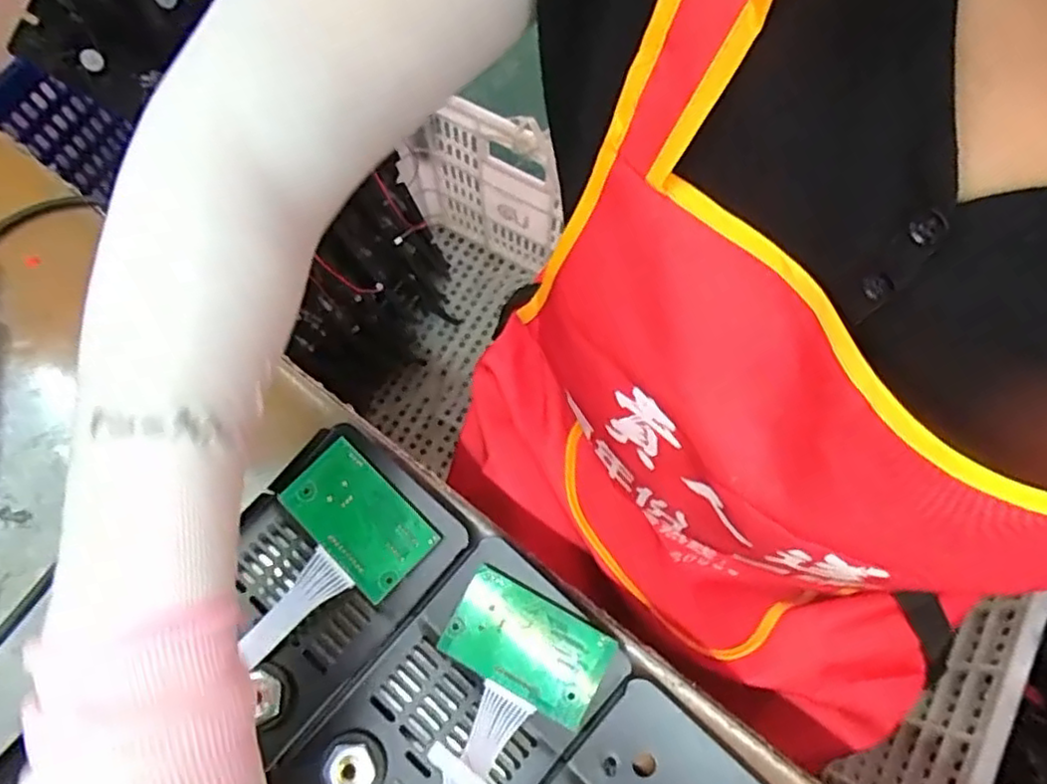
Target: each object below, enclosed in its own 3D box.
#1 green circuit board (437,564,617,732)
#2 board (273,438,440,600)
[{"bbox_3d":[0.002,0.120,0.315,0.074,0.004,0.044,29,78,7],"label":"green circuit board"},{"bbox_3d":[-0.083,0.063,0.333,0.074,0.004,0.044,44,80,11],"label":"board"}]

